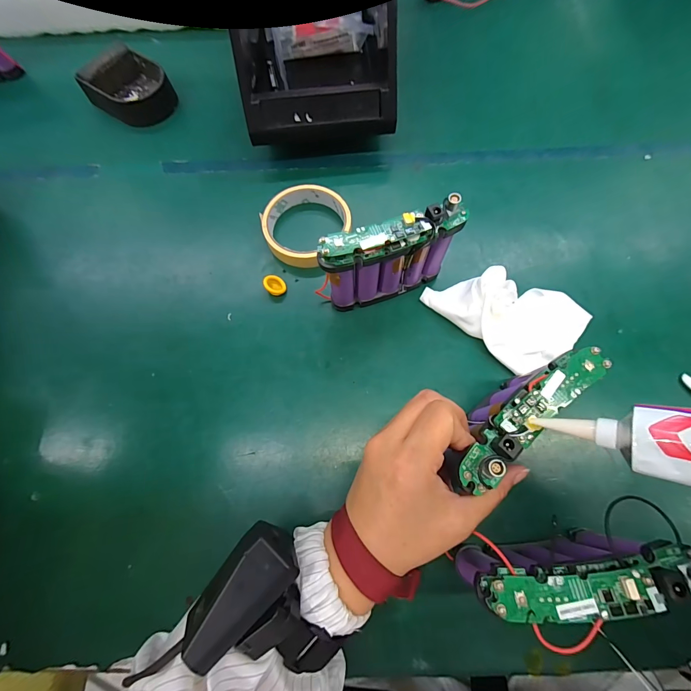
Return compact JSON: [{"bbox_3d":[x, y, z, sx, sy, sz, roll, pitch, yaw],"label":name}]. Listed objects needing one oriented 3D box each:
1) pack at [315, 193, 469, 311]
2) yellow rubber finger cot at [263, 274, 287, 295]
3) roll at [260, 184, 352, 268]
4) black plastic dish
[{"bbox_3d":[0.039,-0.071,0.286,0.119,0.094,0.024,-20,71,-5],"label":"pack"},{"bbox_3d":[-0.069,-0.059,0.332,0.019,0.013,0.020,-1,70,2],"label":"yellow rubber finger cot"},{"bbox_3d":[-0.042,-0.125,0.347,0.081,0.024,0.088,-1,70,2],"label":"roll"},{"bbox_3d":[-0.258,-0.312,0.408,0.086,0.039,0.074,31,74,12],"label":"black plastic dish"}]

